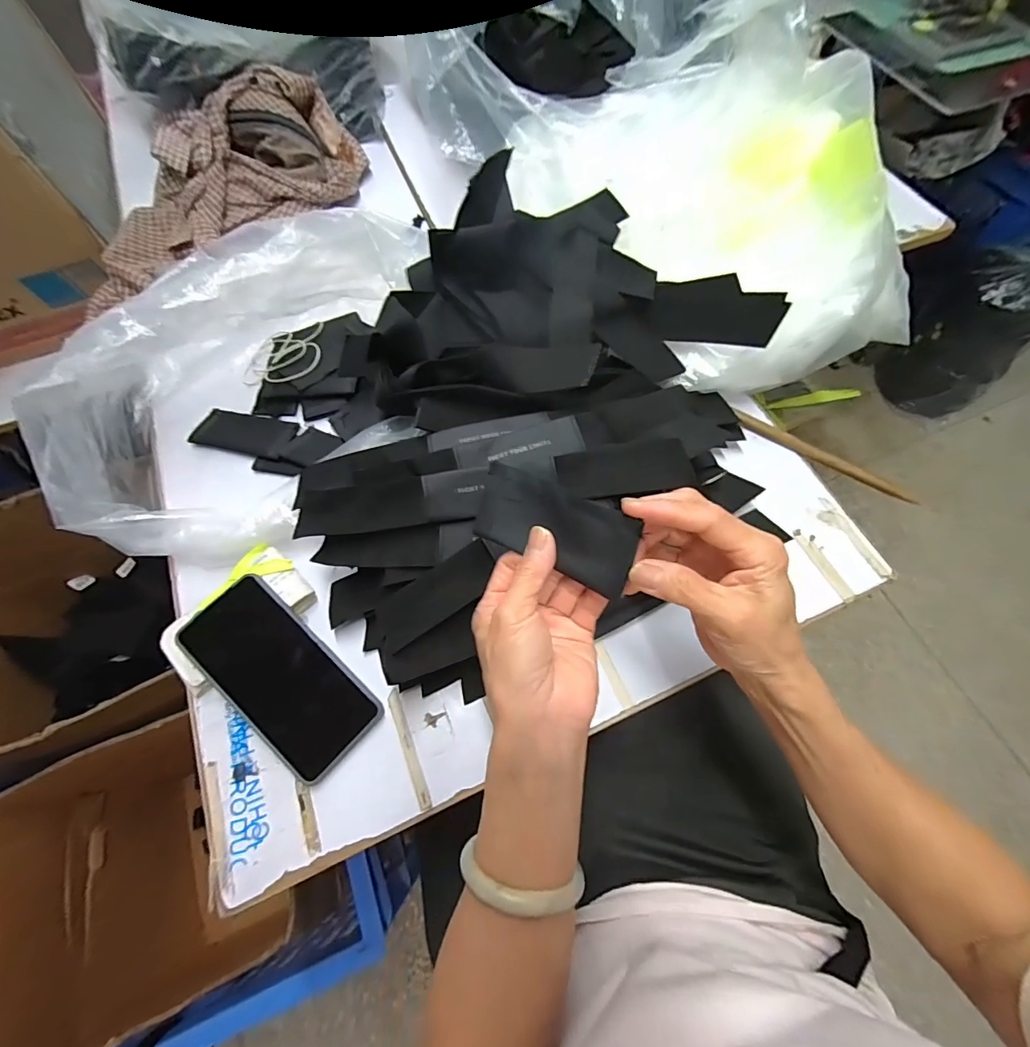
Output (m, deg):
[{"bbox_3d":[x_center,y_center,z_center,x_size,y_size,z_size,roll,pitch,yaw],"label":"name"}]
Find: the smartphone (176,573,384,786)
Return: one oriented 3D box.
[{"bbox_3d":[-0.192,0.124,0.373,0.166,0.009,0.079,43,77,8],"label":"smartphone"}]

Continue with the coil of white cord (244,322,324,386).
[{"bbox_3d":[-0.266,-0.189,0.524,0.093,0.017,0.083,-9,66,-2],"label":"coil of white cord"}]

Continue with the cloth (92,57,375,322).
[{"bbox_3d":[-0.367,-0.416,0.575,0.265,0.109,0.329,4,66,4],"label":"cloth"}]

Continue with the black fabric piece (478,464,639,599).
[{"bbox_3d":[0.022,0.002,0.274,0.102,0.008,0.048,24,109,26],"label":"black fabric piece"}]

